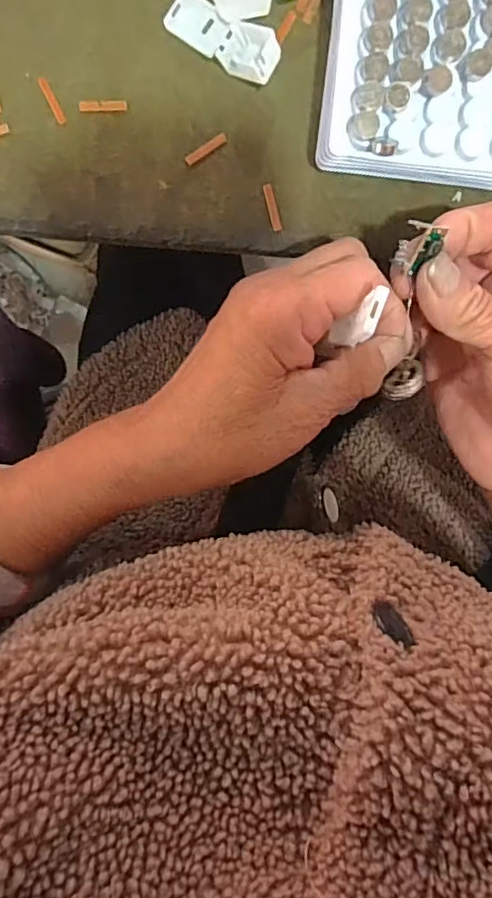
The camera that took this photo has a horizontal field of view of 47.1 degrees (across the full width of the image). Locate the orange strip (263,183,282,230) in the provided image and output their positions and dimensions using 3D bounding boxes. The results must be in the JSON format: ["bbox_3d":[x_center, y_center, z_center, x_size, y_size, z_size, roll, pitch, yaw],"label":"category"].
[{"bbox_3d":[0.013,-0.119,0.279,0.004,0.004,0.022,-16,99,1],"label":"orange strip"}]

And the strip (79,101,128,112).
[{"bbox_3d":[-0.068,-0.163,0.269,0.022,0.004,0.004,-4,110,-4],"label":"strip"}]

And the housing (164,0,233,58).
[{"bbox_3d":[-0.022,-0.198,0.261,0.029,0.004,0.019,35,97,-6],"label":"housing"}]

